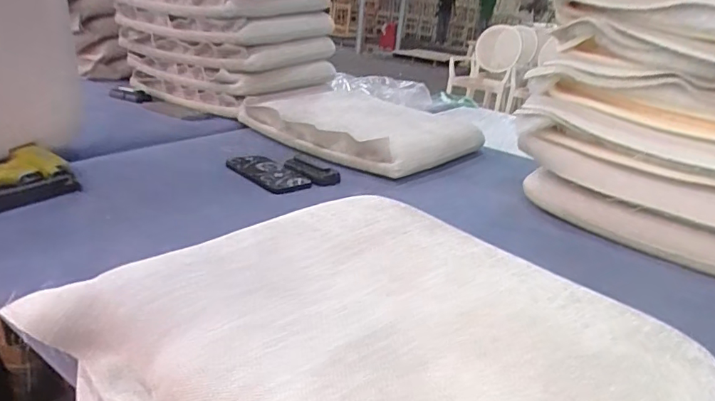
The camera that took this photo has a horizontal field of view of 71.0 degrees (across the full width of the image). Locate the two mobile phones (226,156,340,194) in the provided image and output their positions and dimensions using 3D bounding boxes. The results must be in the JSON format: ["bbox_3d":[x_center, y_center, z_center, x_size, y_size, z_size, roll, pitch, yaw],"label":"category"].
[{"bbox_3d":[-0.127,-0.054,0.862,0.128,0.020,0.164,-15,31,-41],"label":"two mobile phones"}]

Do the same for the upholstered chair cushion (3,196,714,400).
[{"bbox_3d":[0.021,0.141,0.413,0.432,0.086,0.407,25,29,38],"label":"upholstered chair cushion"}]

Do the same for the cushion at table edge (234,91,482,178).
[{"bbox_3d":[0.006,-0.160,1.081,0.439,0.071,0.340,24,29,37],"label":"cushion at table edge"}]

